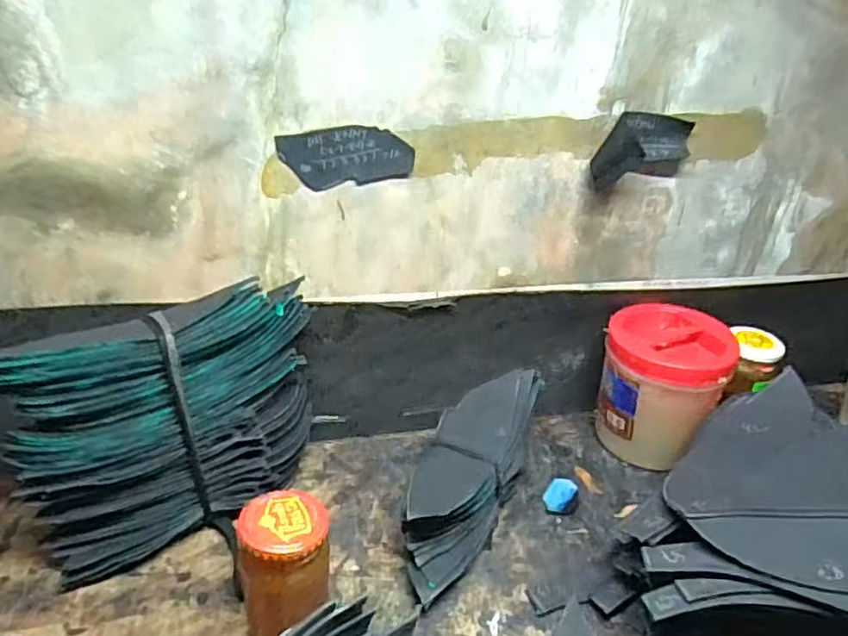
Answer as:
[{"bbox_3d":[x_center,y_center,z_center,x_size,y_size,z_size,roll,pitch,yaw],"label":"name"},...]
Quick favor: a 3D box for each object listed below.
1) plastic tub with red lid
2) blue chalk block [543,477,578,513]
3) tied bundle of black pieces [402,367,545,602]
[{"bbox_3d":[0.242,0.070,0.655,0.113,0.134,0.107,2,30,-1],"label":"plastic tub with red lid"},{"bbox_3d":[0.128,0.167,0.597,0.027,0.022,0.032,18,33,23],"label":"blue chalk block"},{"bbox_3d":[0.040,0.141,0.577,0.076,0.077,0.237,15,32,19],"label":"tied bundle of black pieces"}]

